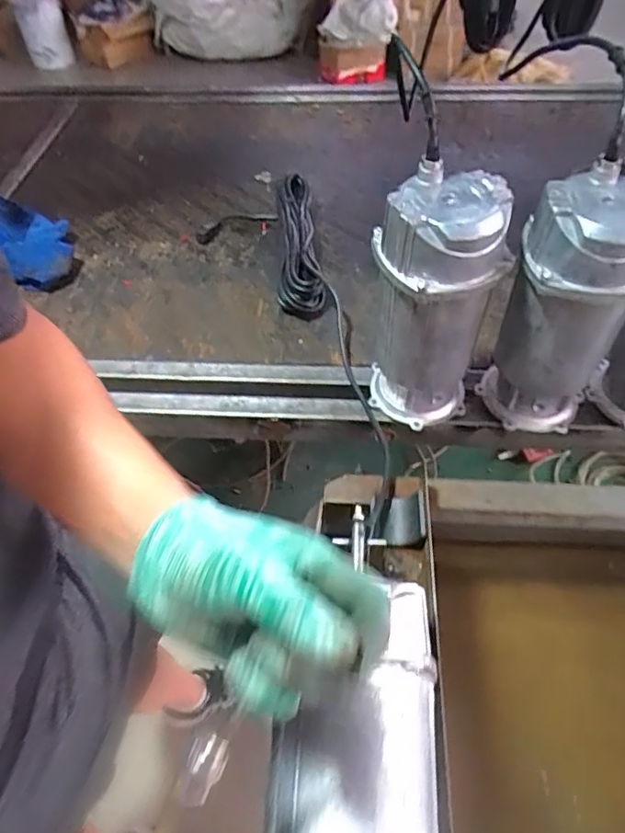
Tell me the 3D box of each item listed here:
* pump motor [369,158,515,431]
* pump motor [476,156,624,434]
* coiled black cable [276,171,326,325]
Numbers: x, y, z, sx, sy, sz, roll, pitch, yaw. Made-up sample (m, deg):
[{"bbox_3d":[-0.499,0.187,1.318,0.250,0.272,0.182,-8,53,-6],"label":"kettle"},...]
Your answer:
[{"bbox_3d":[0.141,-0.120,0.649,0.122,0.295,0.116,-1,51,2],"label":"pump motor"},{"bbox_3d":[0.288,-0.112,0.638,0.135,0.292,0.109,18,54,16],"label":"pump motor"},{"bbox_3d":[-0.029,-0.315,0.970,0.079,0.052,0.375,-5,51,-1],"label":"coiled black cable"}]

